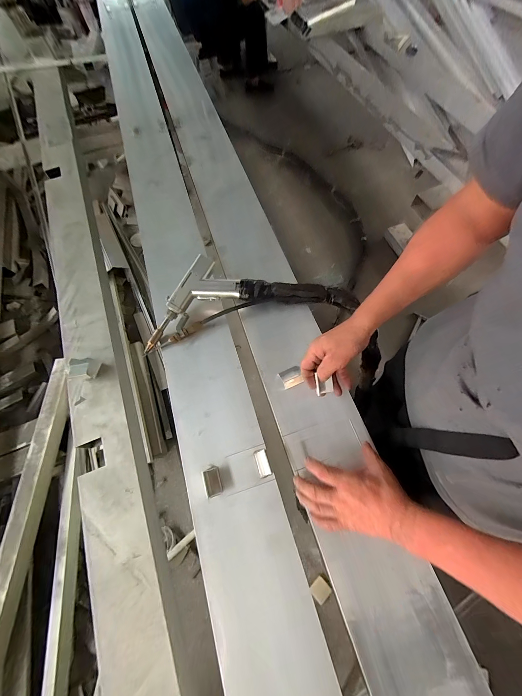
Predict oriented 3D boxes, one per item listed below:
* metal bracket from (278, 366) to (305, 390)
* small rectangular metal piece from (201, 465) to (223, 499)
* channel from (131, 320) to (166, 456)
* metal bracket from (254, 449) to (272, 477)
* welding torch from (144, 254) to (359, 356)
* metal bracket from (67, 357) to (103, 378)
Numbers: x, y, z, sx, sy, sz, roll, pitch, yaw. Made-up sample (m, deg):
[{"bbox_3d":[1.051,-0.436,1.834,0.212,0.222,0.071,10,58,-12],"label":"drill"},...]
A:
[{"bbox_3d":[0.060,0.056,0.519,0.041,0.011,0.037,-20,68,-7],"label":"metal bracket"},{"bbox_3d":[-0.083,0.228,0.450,0.025,0.022,0.046,-16,67,-5],"label":"small rectangular metal piece"},{"bbox_3d":[-0.555,0.227,1.278,0.059,0.063,0.560,-18,67,-6],"label":"channel"},{"bbox_3d":[0.003,0.203,0.466,0.022,0.006,0.044,-17,67,-5],"label":"metal bracket"},{"bbox_3d":[-0.036,-0.122,0.574,0.452,0.063,0.159,-12,67,-3],"label":"welding torch"},{"bbox_3d":[-0.424,0.054,0.634,0.063,0.046,0.050,-5,67,0],"label":"metal bracket"}]

